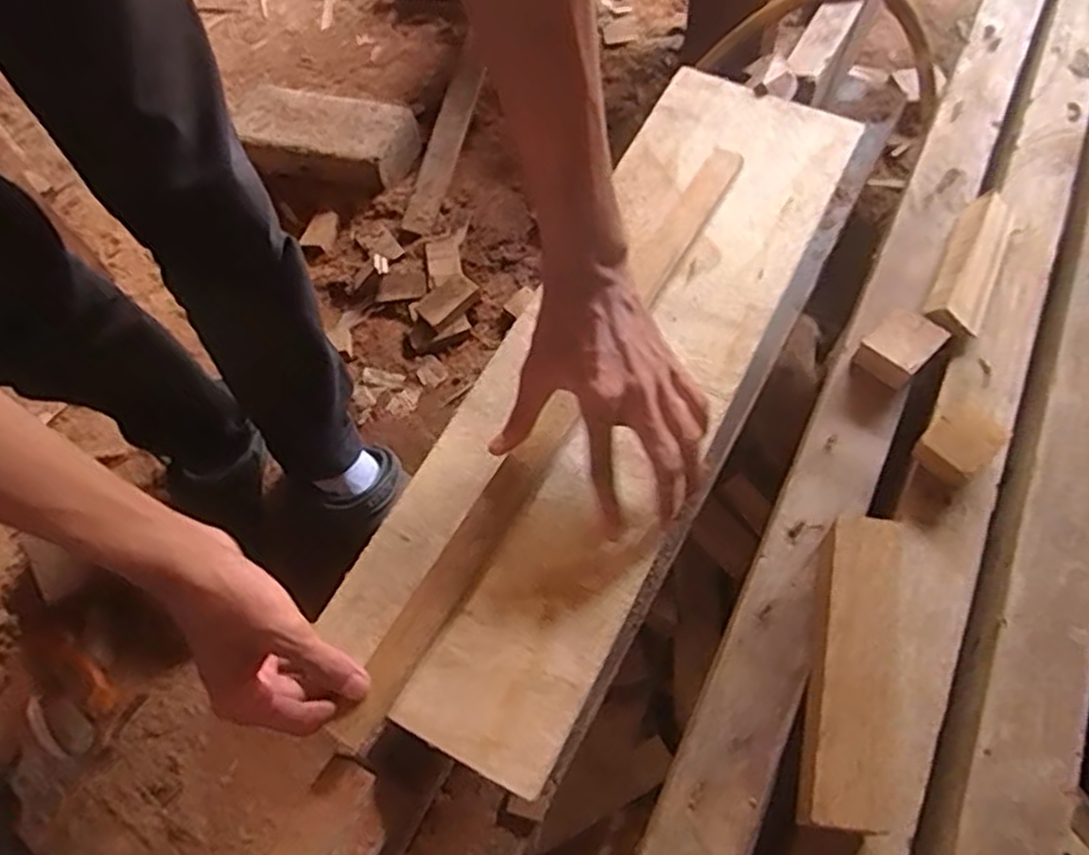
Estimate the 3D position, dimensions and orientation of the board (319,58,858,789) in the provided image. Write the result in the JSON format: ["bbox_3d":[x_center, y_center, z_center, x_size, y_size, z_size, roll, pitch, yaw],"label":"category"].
[{"bbox_3d":[0.057,-0.057,0.553,0.172,0.015,0.578,27,68,15],"label":"board"}]

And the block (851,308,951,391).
[{"bbox_3d":[0.248,-0.055,0.529,0.050,0.027,0.040,-40,68,-16],"label":"block"}]

